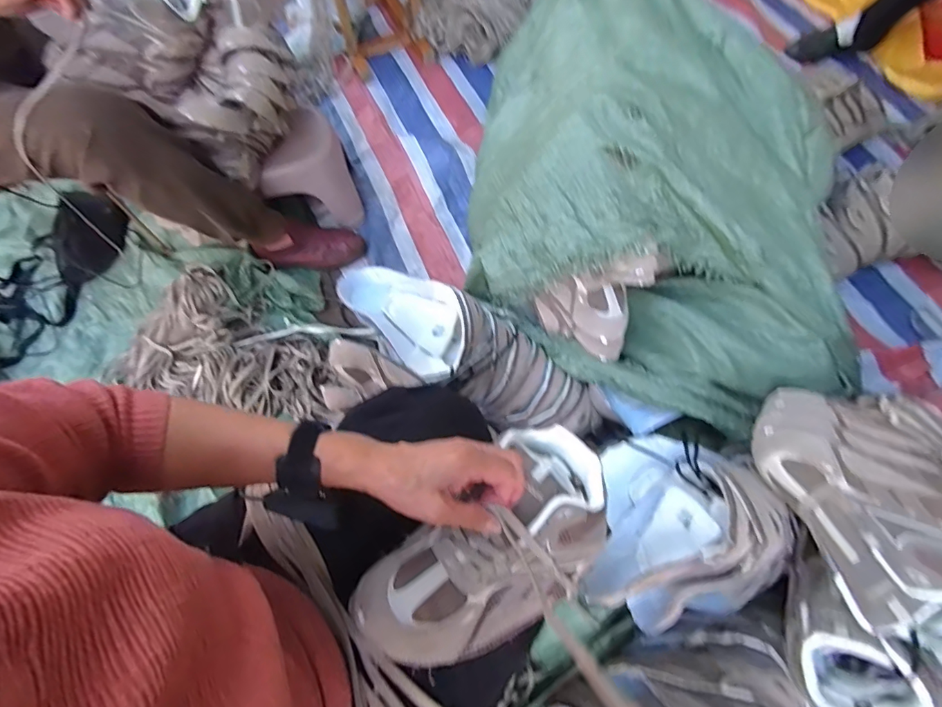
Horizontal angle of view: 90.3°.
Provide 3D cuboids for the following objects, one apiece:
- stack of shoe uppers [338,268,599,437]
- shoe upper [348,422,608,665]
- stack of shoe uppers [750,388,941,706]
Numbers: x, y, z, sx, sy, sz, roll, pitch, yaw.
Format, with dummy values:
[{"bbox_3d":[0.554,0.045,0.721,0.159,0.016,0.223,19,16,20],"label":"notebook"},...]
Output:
[{"bbox_3d":[-0.009,-0.005,0.799,0.478,0.099,0.165,29,68,14],"label":"stack of shoe uppers"},{"bbox_3d":[0.018,0.179,0.432,0.264,0.067,0.137,-34,68,-14],"label":"shoe upper"},{"bbox_3d":[0.443,0.203,0.530,0.227,0.205,0.383,22,67,11],"label":"stack of shoe uppers"}]

